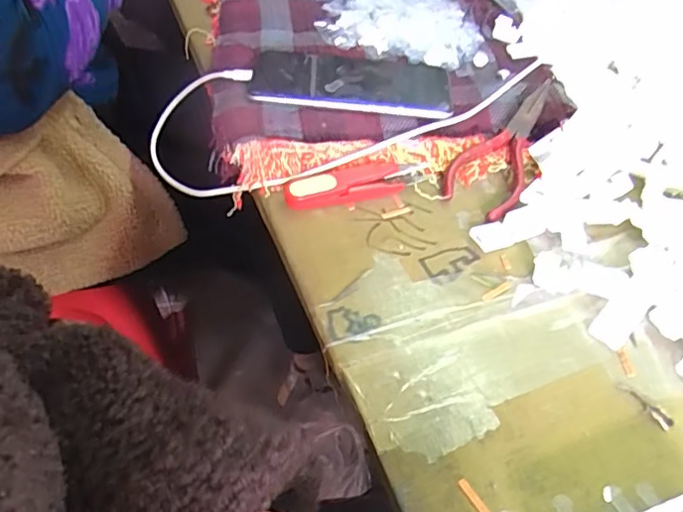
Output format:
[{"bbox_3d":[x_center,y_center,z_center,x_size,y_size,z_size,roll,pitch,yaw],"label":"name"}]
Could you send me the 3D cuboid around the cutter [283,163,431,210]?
[{"bbox_3d":[0.013,-0.051,0.402,0.105,0.011,0.028,-12,53,-13],"label":"cutter"}]

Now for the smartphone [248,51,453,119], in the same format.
[{"bbox_3d":[0.008,-0.145,0.464,0.163,0.012,0.087,4,51,0],"label":"smartphone"}]

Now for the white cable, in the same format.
[{"bbox_3d":[0.004,-0.104,0.430,0.305,0.022,0.121,-2,54,3],"label":"white cable"}]

